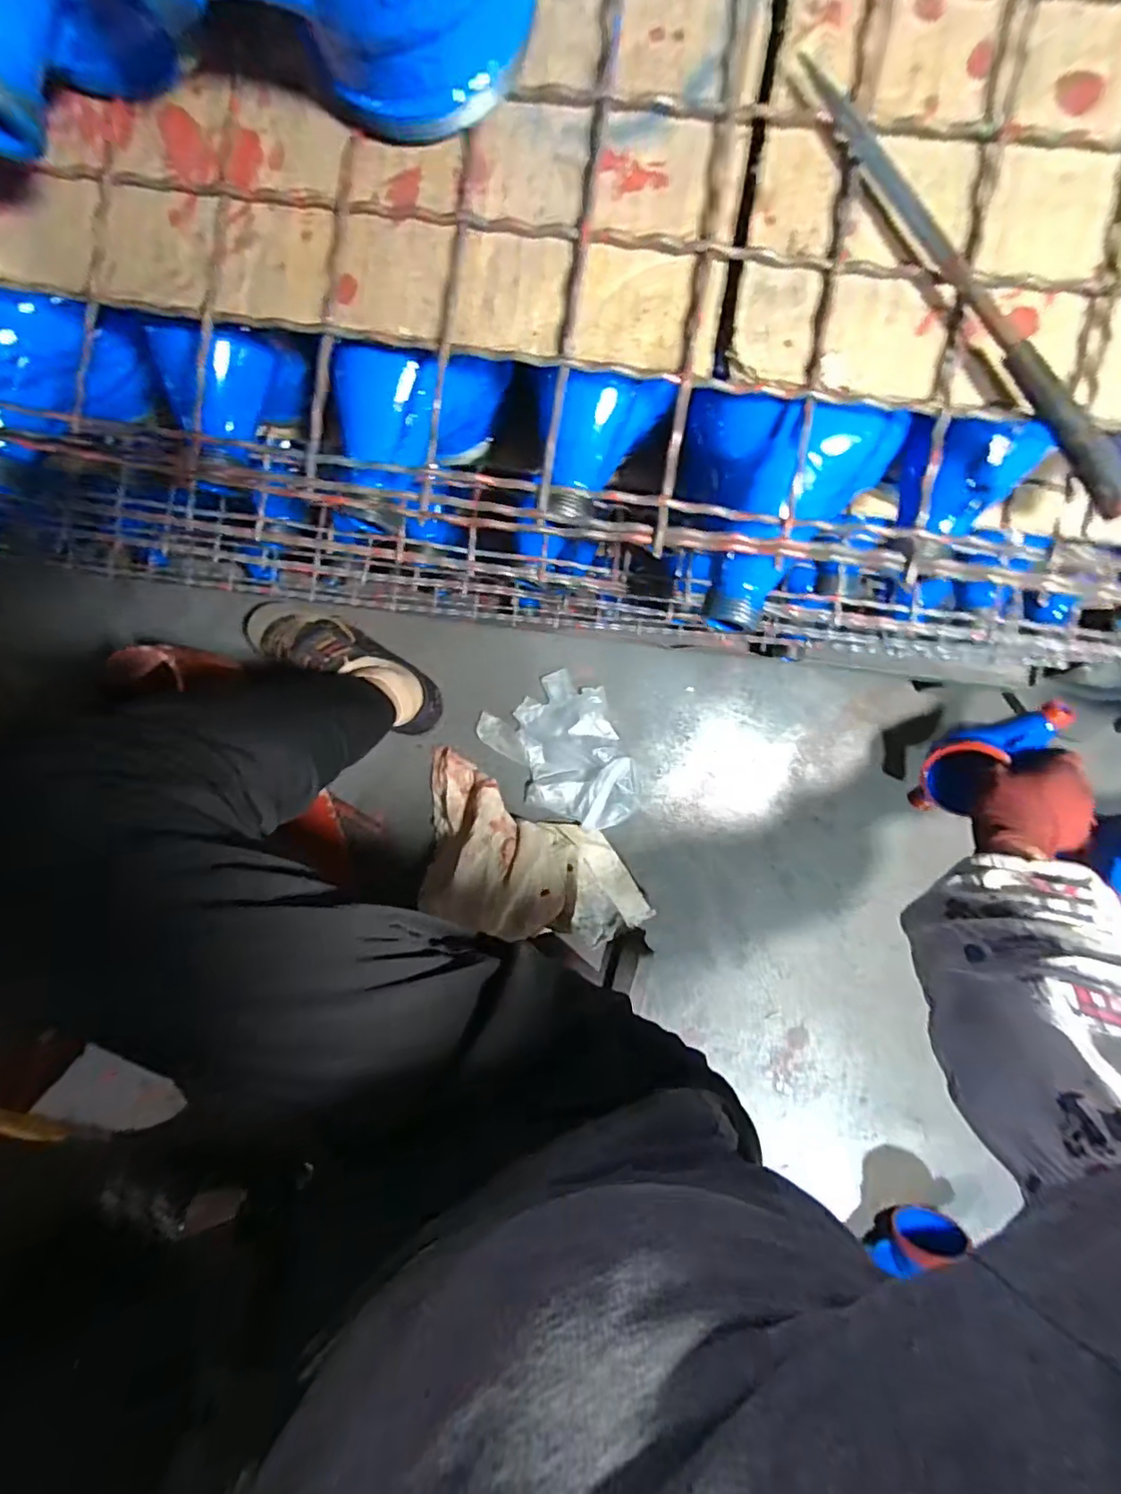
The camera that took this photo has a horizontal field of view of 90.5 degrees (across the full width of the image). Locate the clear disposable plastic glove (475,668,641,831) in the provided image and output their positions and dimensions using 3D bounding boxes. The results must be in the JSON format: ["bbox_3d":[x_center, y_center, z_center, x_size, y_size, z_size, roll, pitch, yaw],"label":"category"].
[{"bbox_3d":[0.018,0.008,0.652,0.127,0.037,0.192,-35,92,3],"label":"clear disposable plastic glove"}]

